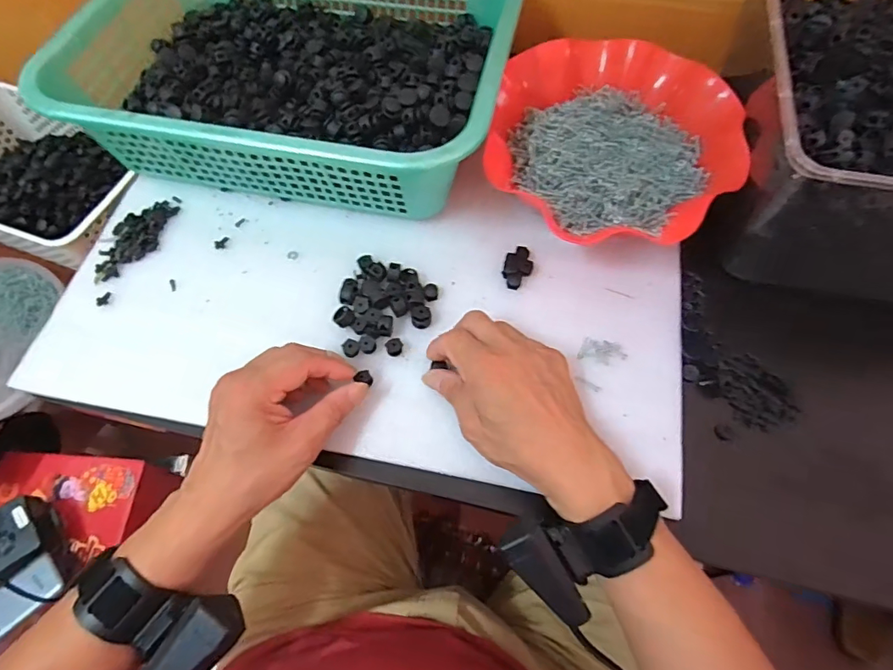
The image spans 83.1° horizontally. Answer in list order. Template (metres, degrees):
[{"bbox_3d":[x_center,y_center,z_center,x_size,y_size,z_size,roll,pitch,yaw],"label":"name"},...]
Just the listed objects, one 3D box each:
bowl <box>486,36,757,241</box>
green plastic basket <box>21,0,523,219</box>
[{"bbox_3d":[0.145,-0.172,0.452,0.205,0.056,0.209,-1,65,1],"label":"bowl"},{"bbox_3d":[-0.137,-0.258,0.479,0.380,0.100,0.294,10,65,6],"label":"green plastic basket"}]

